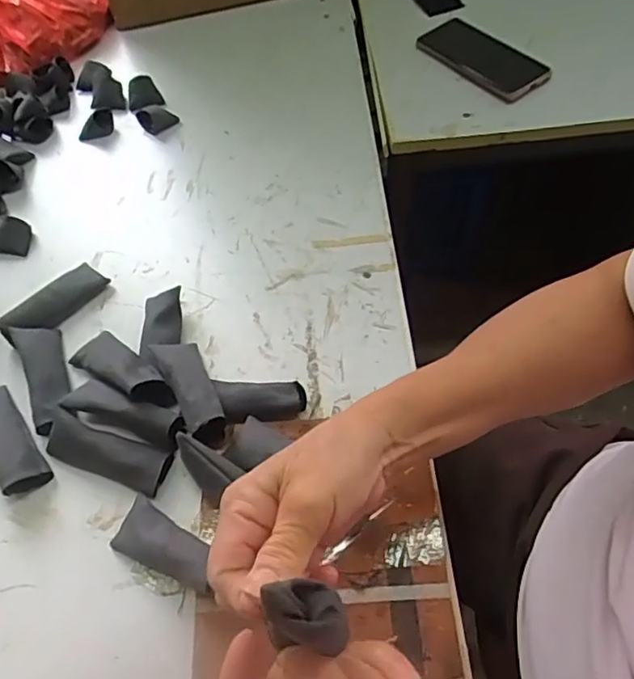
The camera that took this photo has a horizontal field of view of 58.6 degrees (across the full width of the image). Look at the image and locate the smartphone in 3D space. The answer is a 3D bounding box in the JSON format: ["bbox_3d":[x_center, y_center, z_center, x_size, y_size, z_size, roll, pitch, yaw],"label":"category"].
[{"bbox_3d":[0.207,-0.352,0.704,0.087,0.014,0.162,-36,63,-17],"label":"smartphone"}]

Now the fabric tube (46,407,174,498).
[{"bbox_3d":[-0.171,0.089,0.452,0.103,0.026,0.035,17,61,14],"label":"fabric tube"}]

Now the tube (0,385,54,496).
[{"bbox_3d":[-0.261,0.083,0.470,0.038,0.020,0.107,-36,63,-17],"label":"tube"}]

